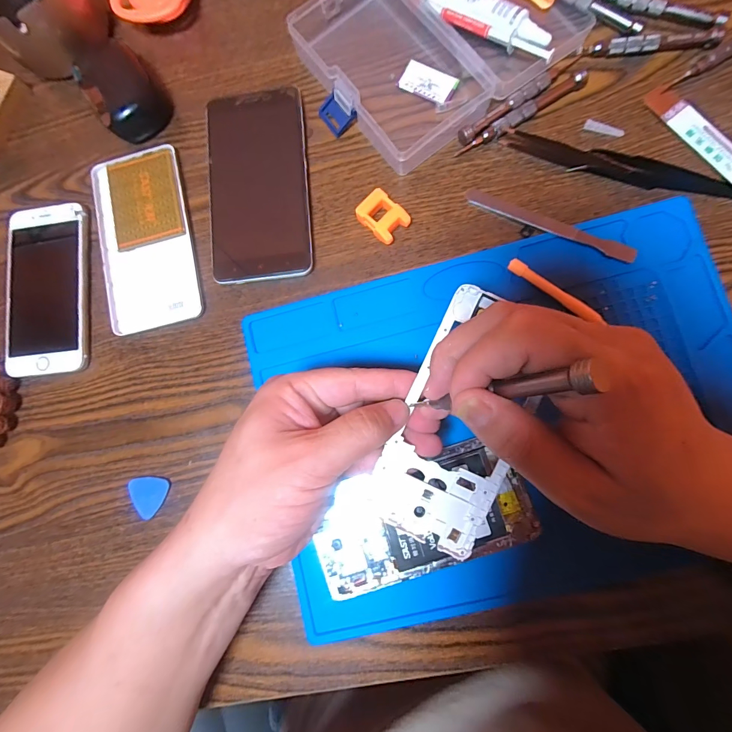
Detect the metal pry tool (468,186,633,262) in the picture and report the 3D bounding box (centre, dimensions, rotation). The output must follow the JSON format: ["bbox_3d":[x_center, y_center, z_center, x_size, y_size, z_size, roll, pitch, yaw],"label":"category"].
[{"bbox_3d":[0.127,-0.099,0.253,0.119,0.005,0.011,26,87,8],"label":"metal pry tool"}]

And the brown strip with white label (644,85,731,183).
[{"bbox_3d":[0.242,-0.151,0.249,0.020,0.004,0.116,-39,81,0],"label":"brown strip with white label"}]

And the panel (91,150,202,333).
[{"bbox_3d":[-0.173,-0.100,0.283,0.071,0.007,0.144,-13,82,4],"label":"panel"}]

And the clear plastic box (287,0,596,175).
[{"bbox_3d":[0.054,-0.252,0.269,0.186,0.024,0.148,-37,81,1],"label":"clear plastic box"}]

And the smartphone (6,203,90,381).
[{"bbox_3d":[-0.252,-0.059,0.284,0.068,0.011,0.132,-5,83,5],"label":"smartphone"}]

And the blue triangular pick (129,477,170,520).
[{"bbox_3d":[-0.157,0.094,0.260,0.029,0.004,0.028,3,84,5],"label":"blue triangular pick"}]

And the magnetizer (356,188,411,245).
[{"bbox_3d":[0.012,-0.107,0.263,0.034,0.013,0.027,42,89,9],"label":"magnetizer"}]

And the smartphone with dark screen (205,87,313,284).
[{"bbox_3d":[-0.082,-0.137,0.276,0.074,0.011,0.147,-5,83,5],"label":"smartphone with dark screen"}]

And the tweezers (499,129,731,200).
[{"bbox_3d":[0.179,-0.139,0.251,0.169,0.009,0.016,16,85,7],"label":"tweezers"}]

